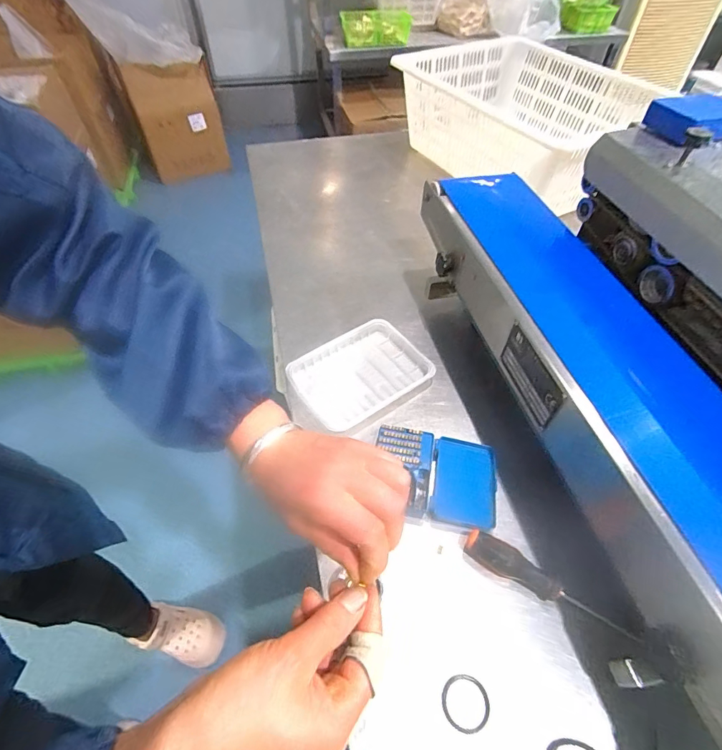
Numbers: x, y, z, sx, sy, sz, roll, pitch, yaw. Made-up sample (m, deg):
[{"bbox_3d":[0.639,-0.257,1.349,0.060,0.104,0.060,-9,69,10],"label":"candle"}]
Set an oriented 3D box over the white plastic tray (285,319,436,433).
[{"bbox_3d":[0.002,-0.006,0.592,0.179,0.022,0.126,-29,58,-22],"label":"white plastic tray"}]

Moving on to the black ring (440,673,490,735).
[{"bbox_3d":[0.093,0.291,0.367,0.042,0.004,0.041,12,52,8],"label":"black ring"}]

